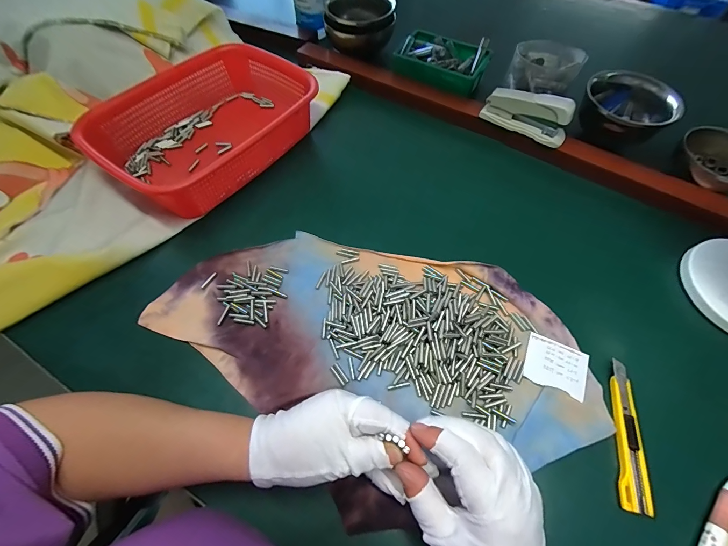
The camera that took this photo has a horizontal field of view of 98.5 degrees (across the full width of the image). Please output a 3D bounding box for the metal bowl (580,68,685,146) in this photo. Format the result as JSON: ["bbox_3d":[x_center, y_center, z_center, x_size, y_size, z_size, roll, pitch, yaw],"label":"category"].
[{"bbox_3d":[0.392,-0.242,0.471,0.116,0.071,0.107,1,61,-2],"label":"metal bowl"}]

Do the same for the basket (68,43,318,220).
[{"bbox_3d":[-0.215,-0.211,0.454,0.212,0.088,0.291,34,66,17],"label":"basket"}]

